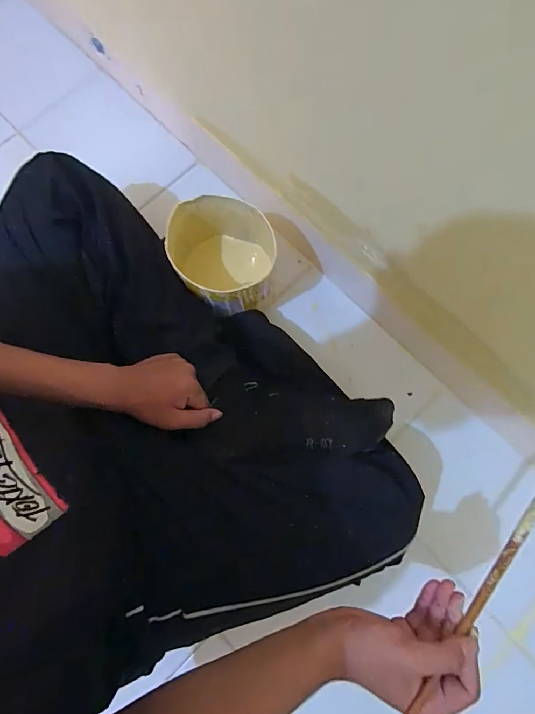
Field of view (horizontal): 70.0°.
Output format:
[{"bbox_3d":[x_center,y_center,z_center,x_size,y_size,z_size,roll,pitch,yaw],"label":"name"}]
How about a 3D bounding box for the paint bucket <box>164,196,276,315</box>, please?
[{"bbox_3d":[-0.063,-0.136,0.596,0.124,0.160,0.146,4,78,1],"label":"paint bucket"}]

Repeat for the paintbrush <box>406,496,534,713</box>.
[{"bbox_3d":[0.210,0.205,0.355,0.303,0.011,0.011,-41,81,-21],"label":"paintbrush"}]

